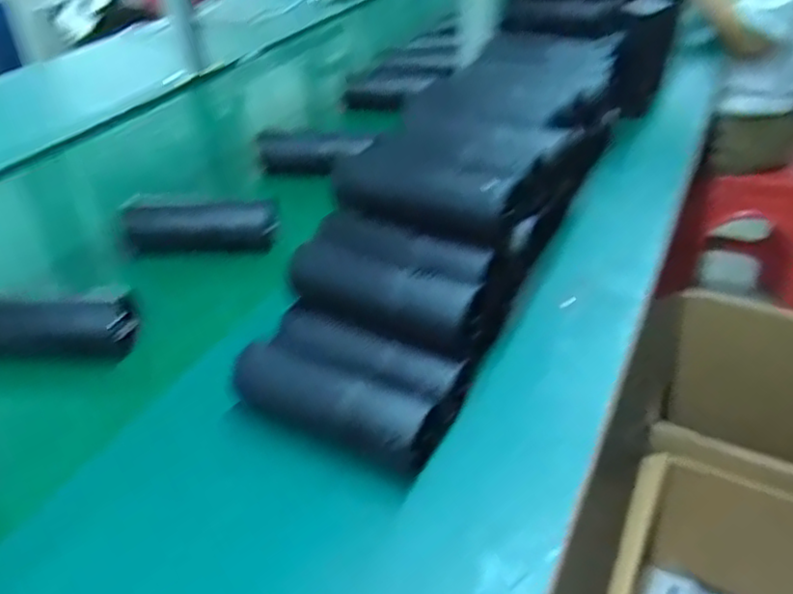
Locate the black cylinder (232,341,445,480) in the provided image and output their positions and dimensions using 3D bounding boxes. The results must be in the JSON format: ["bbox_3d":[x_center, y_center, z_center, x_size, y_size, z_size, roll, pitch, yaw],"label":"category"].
[{"bbox_3d":[-0.050,0.083,0.535,0.167,0.040,0.049,16,39,22],"label":"black cylinder"}]

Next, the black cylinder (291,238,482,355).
[{"bbox_3d":[-0.015,-0.005,0.564,0.169,0.040,0.042,20,40,26],"label":"black cylinder"}]

